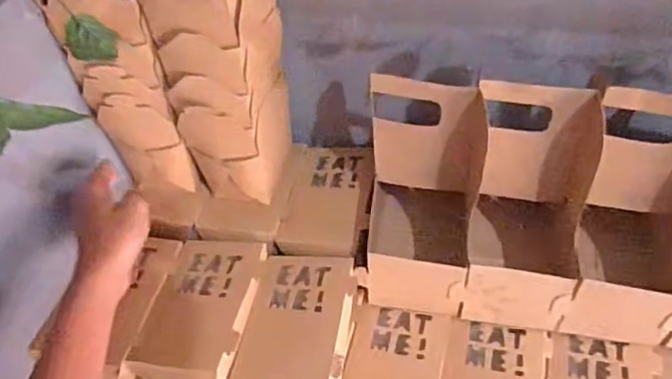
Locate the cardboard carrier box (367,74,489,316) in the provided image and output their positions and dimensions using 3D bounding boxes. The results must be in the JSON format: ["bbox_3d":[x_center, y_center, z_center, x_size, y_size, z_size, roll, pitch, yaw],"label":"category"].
[{"bbox_3d":[0.082,0.004,0.547,0.097,0.210,0.138,1,49,6],"label":"cardboard carrier box"}]

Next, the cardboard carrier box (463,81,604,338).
[{"bbox_3d":[0.171,0.015,0.528,0.094,0.219,0.133,5,50,9],"label":"cardboard carrier box"}]

